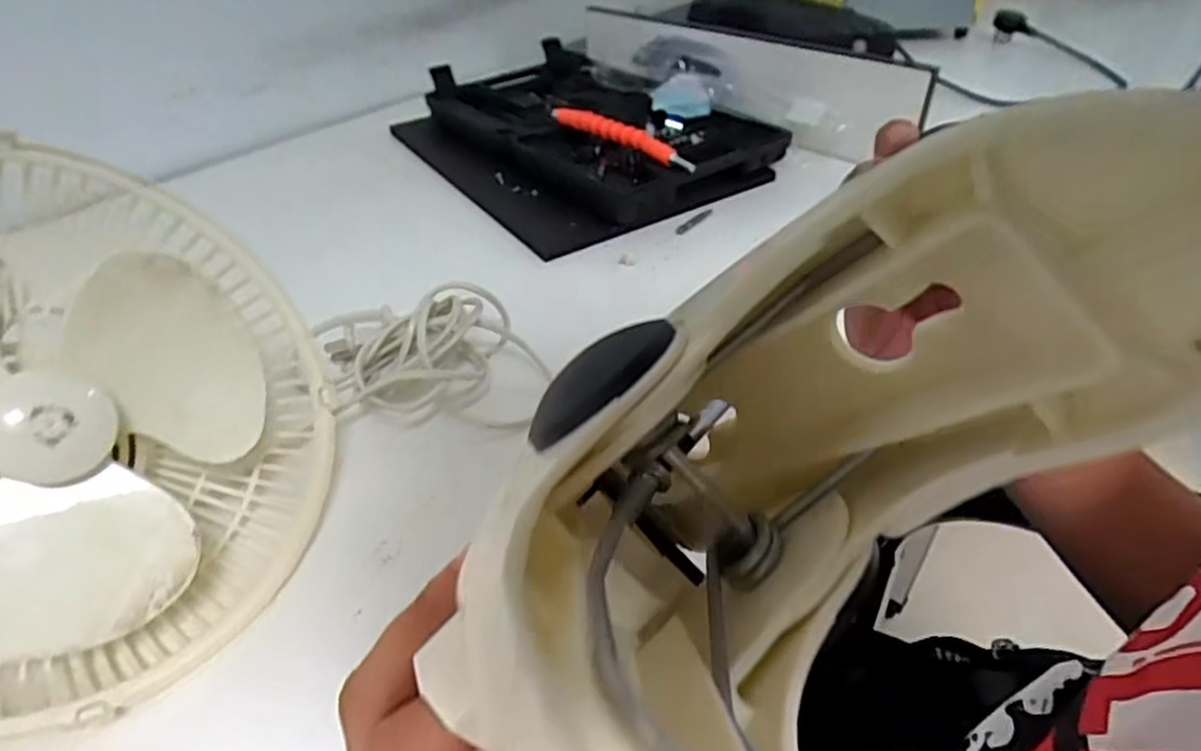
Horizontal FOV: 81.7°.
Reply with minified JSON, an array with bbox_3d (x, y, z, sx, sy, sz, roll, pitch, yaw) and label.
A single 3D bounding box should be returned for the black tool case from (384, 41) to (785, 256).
[{"bbox_3d":[-0.034,-0.261,0.720,0.275,0.050,0.386,-24,45,-25],"label":"black tool case"}]

